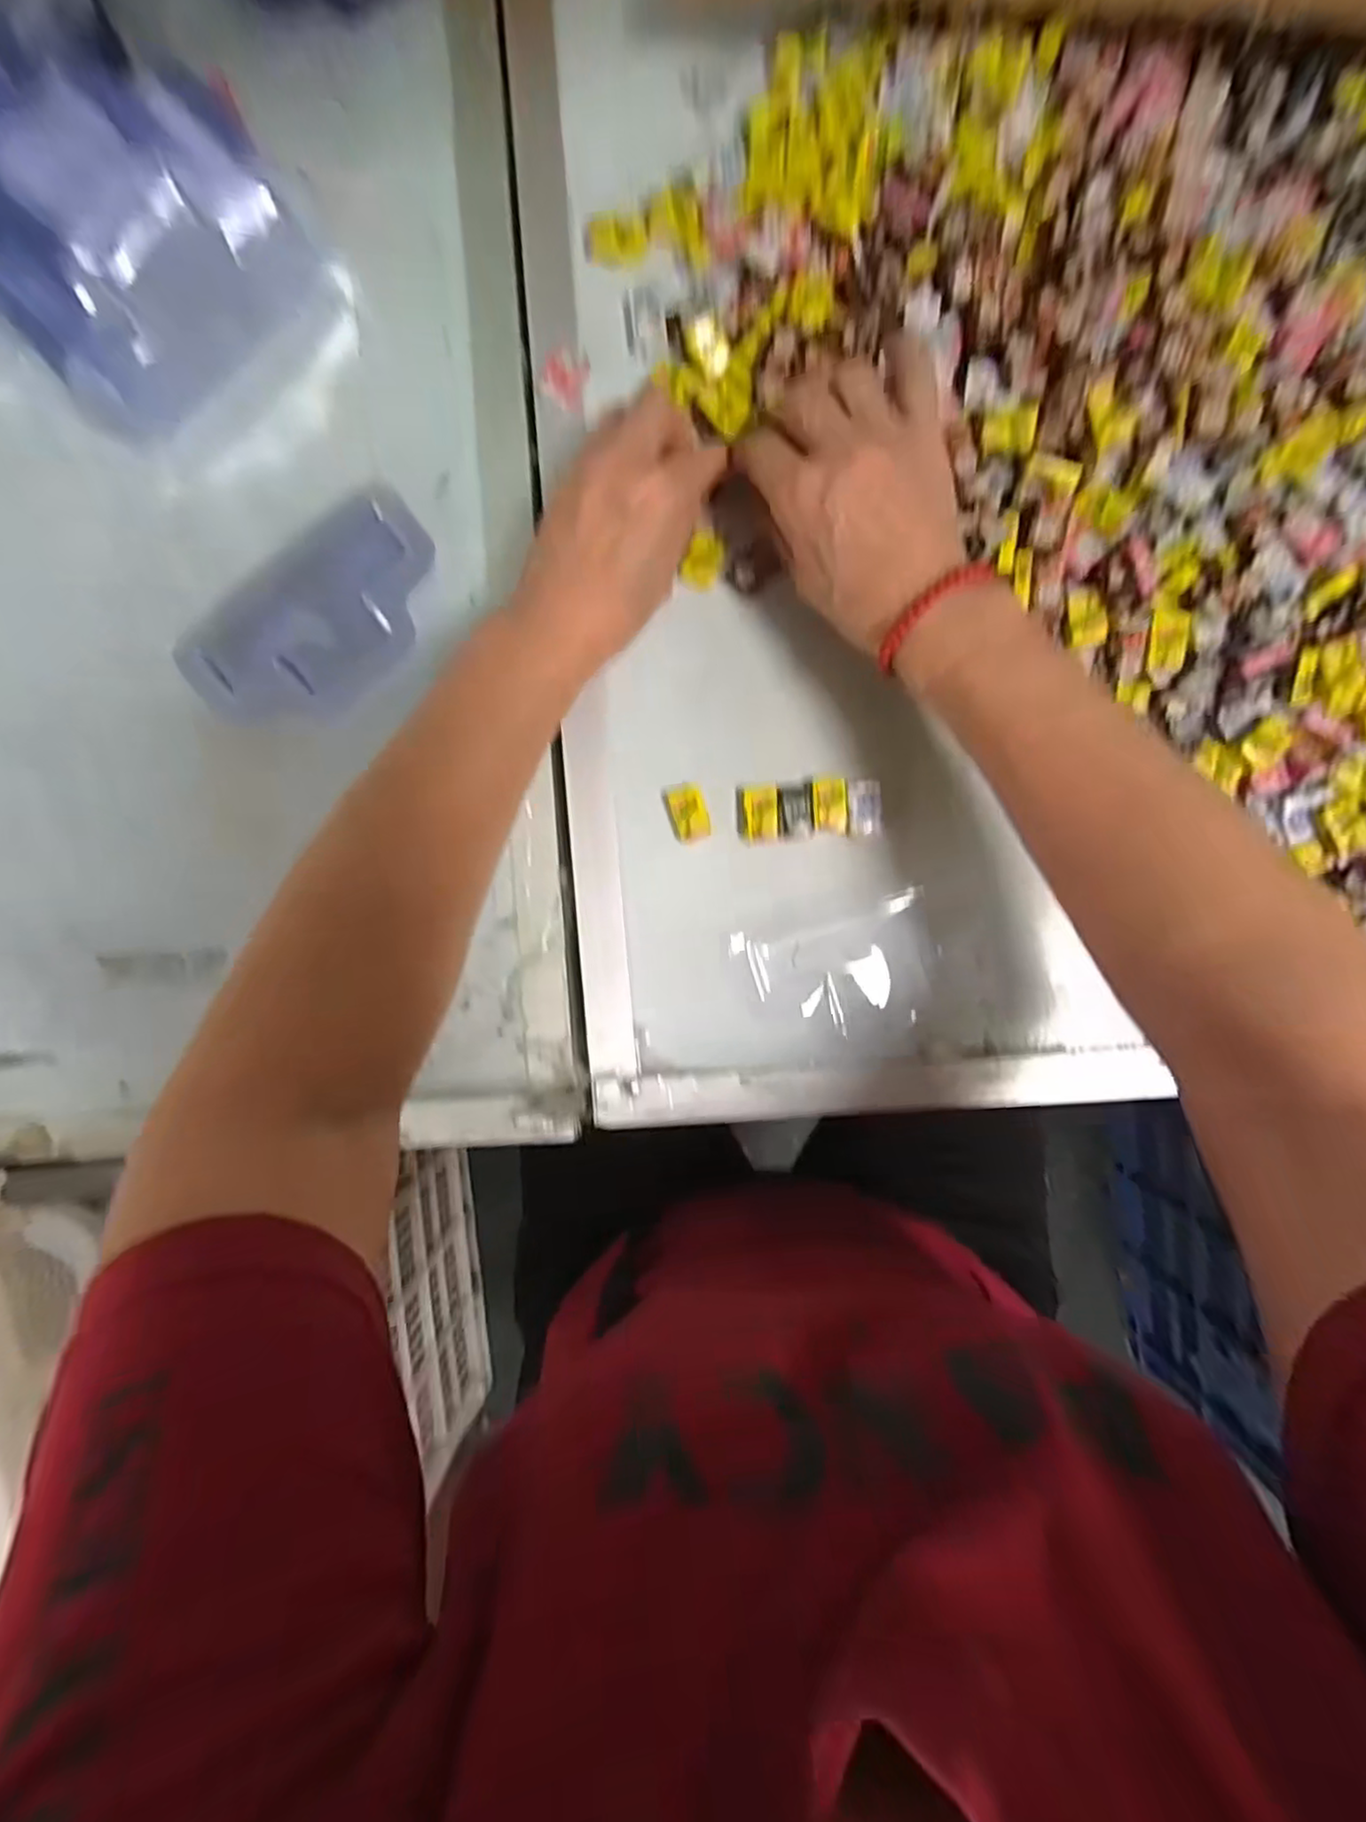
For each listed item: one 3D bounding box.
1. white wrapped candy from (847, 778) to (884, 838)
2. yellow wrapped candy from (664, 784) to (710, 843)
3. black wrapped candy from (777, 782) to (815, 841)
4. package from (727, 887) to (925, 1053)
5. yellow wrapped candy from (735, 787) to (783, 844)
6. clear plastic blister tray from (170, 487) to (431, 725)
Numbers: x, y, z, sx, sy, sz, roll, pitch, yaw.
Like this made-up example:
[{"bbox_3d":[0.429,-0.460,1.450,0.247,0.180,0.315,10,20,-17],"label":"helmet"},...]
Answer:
[{"bbox_3d":[0.091,-0.052,0.348,0.017,0.004,0.027,-3,92,2],"label":"white wrapped candy"},{"bbox_3d":[0.003,-0.050,0.357,0.019,0.006,0.029,-14,92,3],"label":"yellow wrapped candy"},{"bbox_3d":[0.057,-0.050,0.352,0.018,0.004,0.027,-3,92,2],"label":"black wrapped candy"},{"bbox_3d":[0.081,0.037,0.358,0.095,0.011,0.071,-15,92,3],"label":"package"},{"bbox_3d":[0.039,-0.049,0.354,0.022,0.005,0.028,-5,92,2],"label":"yellow wrapped candy"},{"bbox_3d":[-0.181,-0.144,0.352,0.135,0.013,0.080,-37,90,3],"label":"clear plastic blister tray"}]

